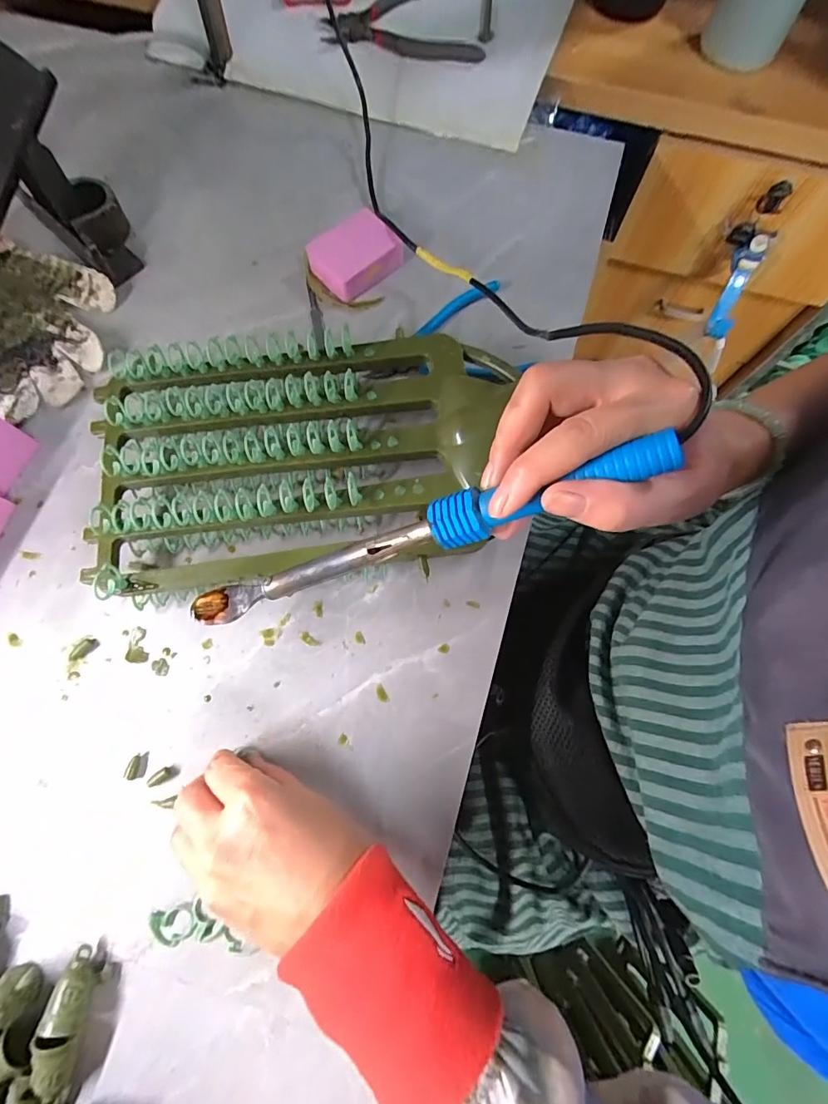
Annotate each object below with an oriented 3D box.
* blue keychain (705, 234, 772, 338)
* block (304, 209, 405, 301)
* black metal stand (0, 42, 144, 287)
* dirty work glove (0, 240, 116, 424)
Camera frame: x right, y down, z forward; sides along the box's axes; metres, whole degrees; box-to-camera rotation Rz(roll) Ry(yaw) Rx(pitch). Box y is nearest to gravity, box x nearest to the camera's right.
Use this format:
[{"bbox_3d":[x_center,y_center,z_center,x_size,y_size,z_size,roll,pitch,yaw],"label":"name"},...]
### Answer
[{"bbox_3d":[0.407,-0.334,0.598,0.028,0.114,0.024,13,33,3],"label":"blue keychain"},{"bbox_3d":[-0.052,-0.274,0.437,0.075,0.030,0.058,-37,78,-10],"label":"block"},{"bbox_3d":[-0.320,-0.299,0.391,0.120,0.104,0.104,-33,77,-10],"label":"black metal stand"},{"bbox_3d":[-0.357,-0.203,0.420,0.179,0.017,0.148,25,75,6],"label":"dirty work glove"}]

